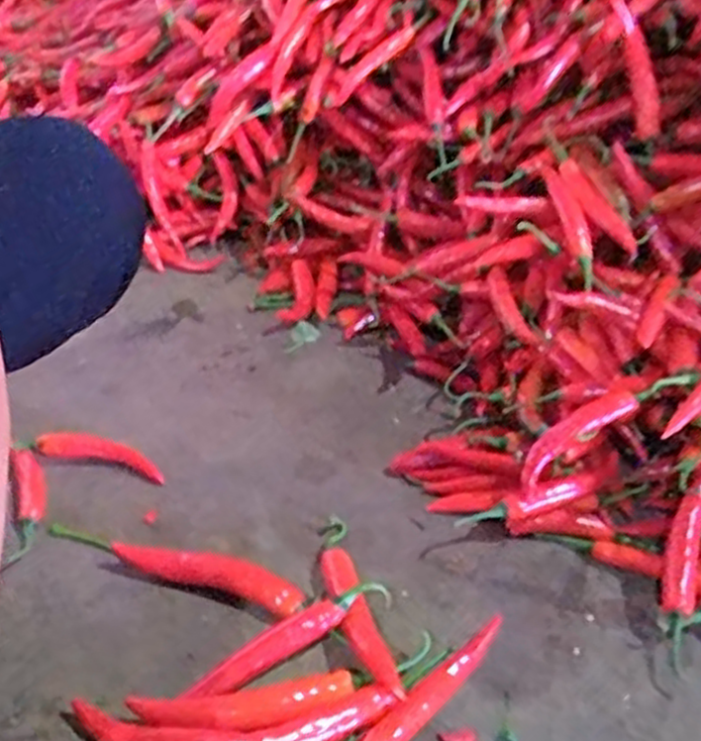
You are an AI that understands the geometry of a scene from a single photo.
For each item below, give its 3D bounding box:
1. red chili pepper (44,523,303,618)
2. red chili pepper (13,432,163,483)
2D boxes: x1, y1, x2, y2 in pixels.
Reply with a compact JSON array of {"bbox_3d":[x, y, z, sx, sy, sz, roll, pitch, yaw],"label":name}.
[{"bbox_3d":[-0.126,0.132,0.560,0.196,0.021,0.029,16,35,16],"label":"red chili pepper"},{"bbox_3d":[-0.210,0.069,0.648,0.120,0.015,0.025,10,34,7],"label":"red chili pepper"}]

